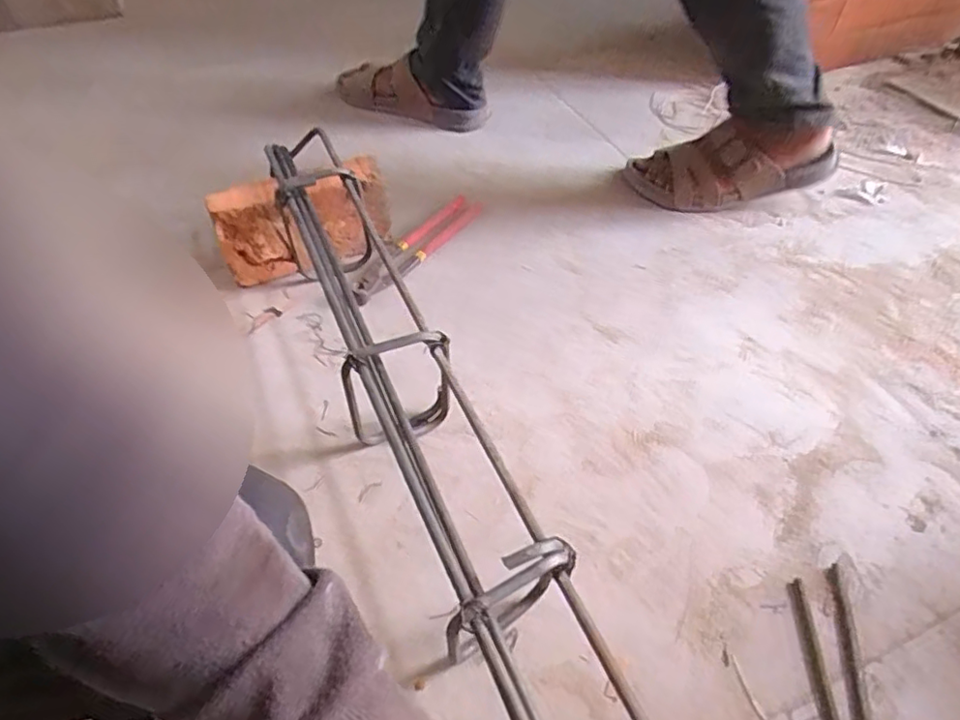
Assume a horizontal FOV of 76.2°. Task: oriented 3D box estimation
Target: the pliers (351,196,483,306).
[{"bbox_3d":[-0.078,-0.140,0.754,0.058,0.024,0.239,25,54,22],"label":"pliers"}]

